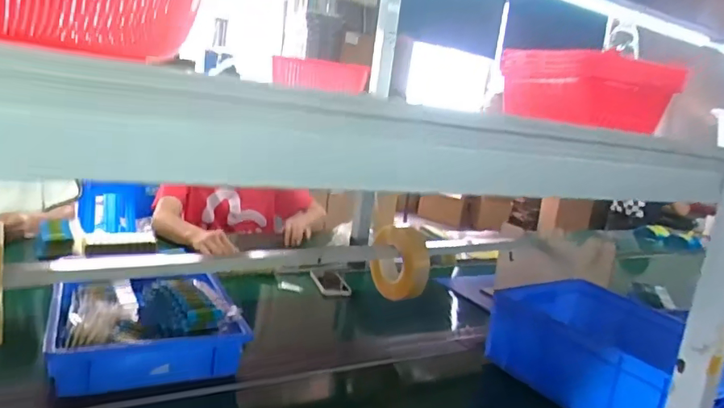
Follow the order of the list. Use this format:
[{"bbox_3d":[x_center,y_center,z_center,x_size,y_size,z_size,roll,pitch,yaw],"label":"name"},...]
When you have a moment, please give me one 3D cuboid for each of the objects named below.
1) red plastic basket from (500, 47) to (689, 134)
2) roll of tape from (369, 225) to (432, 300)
[{"bbox_3d":[0.294,-0.154,0.700,0.132,0.080,0.214,4,12,-20],"label":"red plastic basket"},{"bbox_3d":[0.079,0.118,1.091,0.048,0.146,0.149,0,14,-34],"label":"roll of tape"}]

